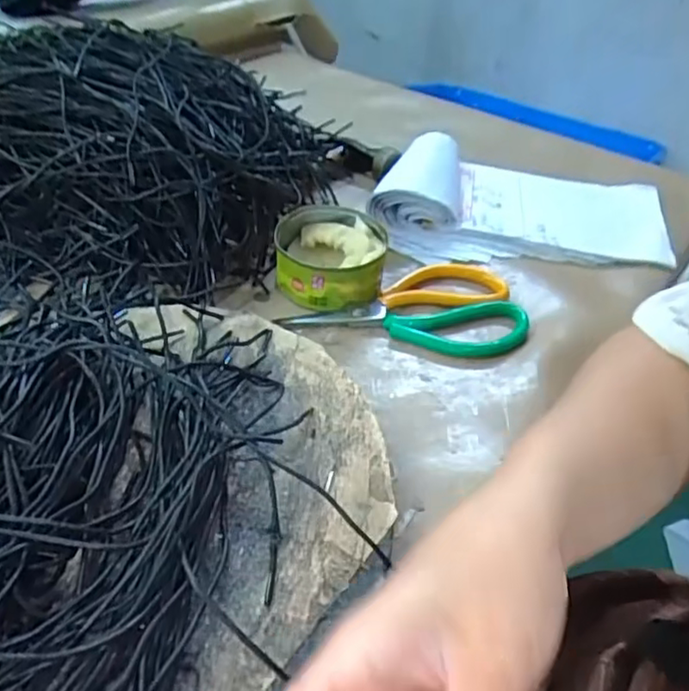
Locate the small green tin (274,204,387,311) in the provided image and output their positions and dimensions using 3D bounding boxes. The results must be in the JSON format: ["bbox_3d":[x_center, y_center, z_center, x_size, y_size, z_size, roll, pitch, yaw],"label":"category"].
[{"bbox_3d":[-0.010,-0.067,0.485,0.079,0.041,0.080,2,42,-2],"label":"small green tin"}]

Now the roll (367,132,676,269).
[{"bbox_3d":[0.155,-0.128,0.572,0.260,0.043,0.137,4,43,-4],"label":"roll"}]

